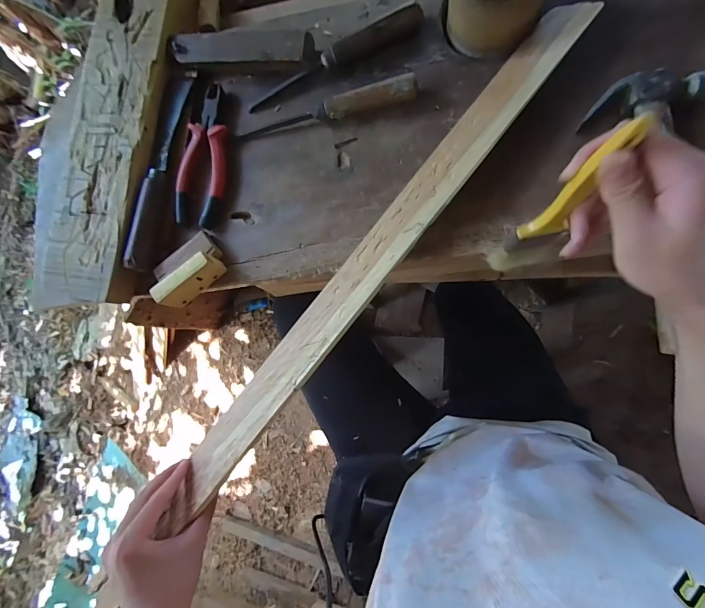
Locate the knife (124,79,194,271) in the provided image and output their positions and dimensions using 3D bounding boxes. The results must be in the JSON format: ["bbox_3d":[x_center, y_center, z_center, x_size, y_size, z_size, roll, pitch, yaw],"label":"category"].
[{"bbox_3d":[-0.247,-0.168,0.448,0.023,0.026,0.253,8,85,9],"label":"knife"}]

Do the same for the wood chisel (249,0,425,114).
[{"bbox_3d":[-0.025,-0.297,0.430,0.228,0.030,0.023,-22,82,5],"label":"wood chisel"}]

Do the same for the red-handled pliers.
[{"bbox_3d":[-0.191,-0.194,0.453,0.061,0.013,0.192,3,84,8],"label":"red-handled pliers"}]

